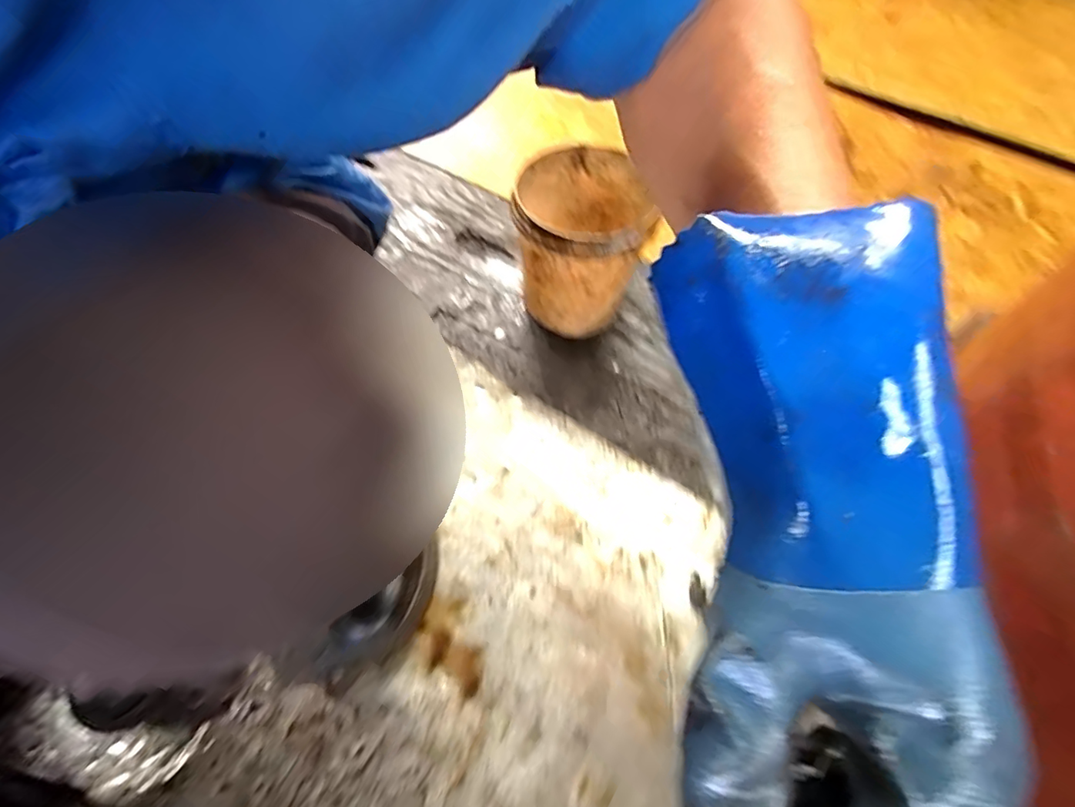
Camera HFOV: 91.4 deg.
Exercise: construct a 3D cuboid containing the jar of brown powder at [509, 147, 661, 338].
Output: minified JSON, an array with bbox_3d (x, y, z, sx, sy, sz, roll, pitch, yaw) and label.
[{"bbox_3d":[0.047,-0.190,0.655,0.141,0.180,0.161,14,61,6],"label":"jar of brown powder"}]

